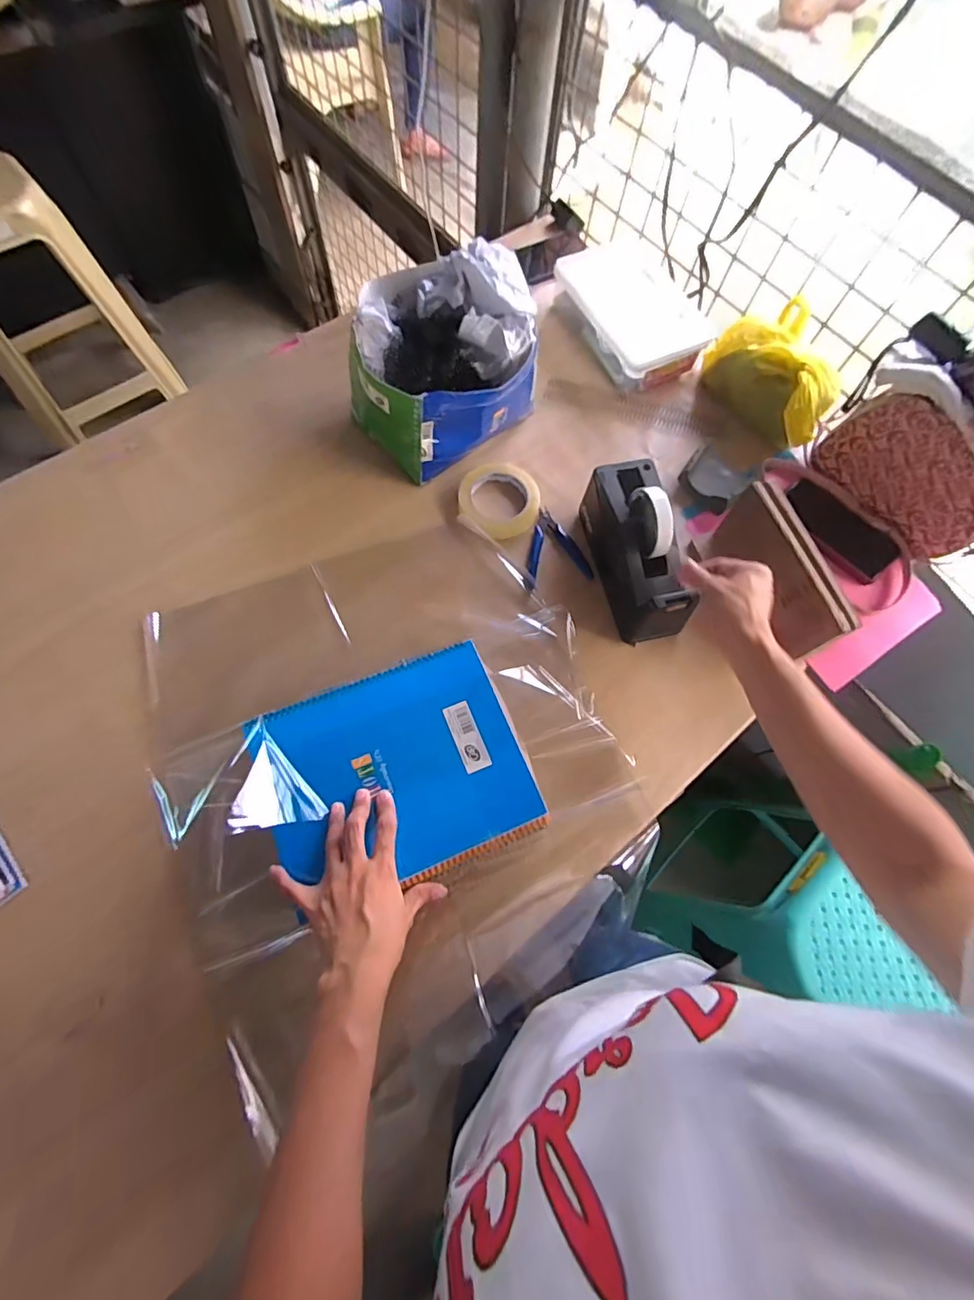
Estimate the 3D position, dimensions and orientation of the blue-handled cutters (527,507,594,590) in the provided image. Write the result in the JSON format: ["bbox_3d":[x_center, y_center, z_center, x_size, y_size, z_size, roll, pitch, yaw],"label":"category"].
[{"bbox_3d":[0.086,-0.136,0.681,0.085,0.017,0.106,-8,71,-7],"label":"blue-handled cutters"}]

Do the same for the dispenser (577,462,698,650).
[{"bbox_3d":[0.181,-0.123,0.627,0.073,0.115,0.207,-8,70,-6],"label":"dispenser"}]

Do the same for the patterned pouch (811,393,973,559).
[{"bbox_3d":[0.551,-0.228,0.686,0.034,0.148,0.222,-32,75,-14],"label":"patterned pouch"}]

